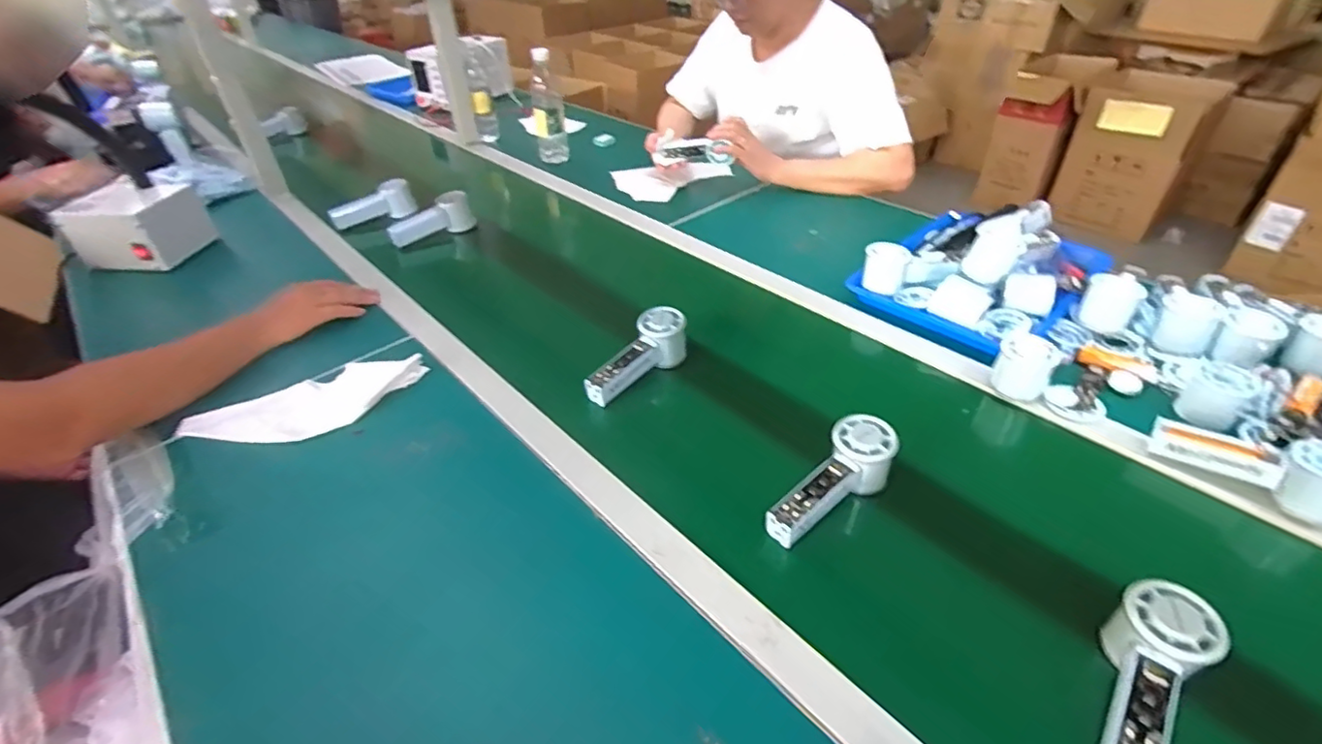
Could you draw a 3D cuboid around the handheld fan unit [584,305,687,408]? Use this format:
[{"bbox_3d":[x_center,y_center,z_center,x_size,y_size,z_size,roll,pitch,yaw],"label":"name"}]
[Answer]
[{"bbox_3d":[-0.030,-0.018,0.741,0.052,0.064,0.145,26,46,31],"label":"handheld fan unit"}]

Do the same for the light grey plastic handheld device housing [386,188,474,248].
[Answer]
[{"bbox_3d":[-0.410,-0.273,1.080,0.061,0.066,0.151,29,48,33],"label":"light grey plastic handheld device housing"}]

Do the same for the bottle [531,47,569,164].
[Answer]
[{"bbox_3d":[-0.247,-0.570,1.328,0.069,0.232,0.054,-9,39,-8],"label":"bottle"}]

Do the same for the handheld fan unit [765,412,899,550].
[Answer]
[{"bbox_3d":[0.160,0.109,0.581,0.158,0.054,0.060,-38,49,-18],"label":"handheld fan unit"}]

